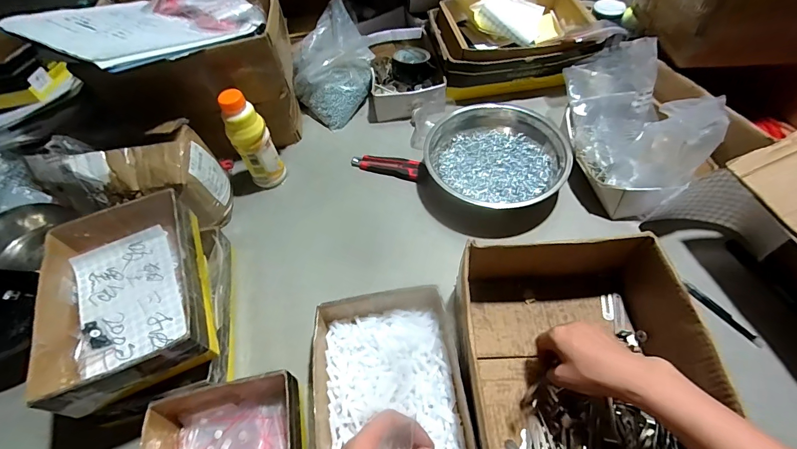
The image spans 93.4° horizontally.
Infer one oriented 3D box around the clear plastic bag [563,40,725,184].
[{"bbox_3d":[0.403,-0.196,0.650,0.157,0.158,0.269,-2,55,3],"label":"clear plastic bag"}]

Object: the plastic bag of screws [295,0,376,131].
[{"bbox_3d":[-0.144,-0.343,0.826,0.152,0.160,0.178,33,64,24],"label":"plastic bag of screws"}]

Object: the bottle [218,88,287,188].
[{"bbox_3d":[-0.259,-0.142,0.674,0.054,0.192,0.050,13,58,13],"label":"bottle"}]

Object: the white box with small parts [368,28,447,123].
[{"bbox_3d":[0.010,-0.344,0.861,0.163,0.067,0.256,-6,55,0],"label":"white box with small parts"}]

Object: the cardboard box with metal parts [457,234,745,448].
[{"bbox_3d":[0.221,0.177,0.458,0.240,0.126,0.295,-2,55,3],"label":"cardboard box with metal parts"}]

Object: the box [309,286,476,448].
[{"bbox_3d":[-0.014,0.216,0.476,0.191,0.066,0.248,-8,55,-1],"label":"box"}]

